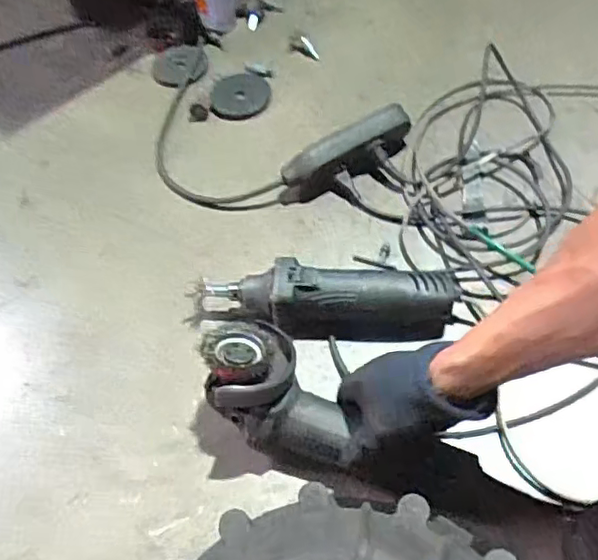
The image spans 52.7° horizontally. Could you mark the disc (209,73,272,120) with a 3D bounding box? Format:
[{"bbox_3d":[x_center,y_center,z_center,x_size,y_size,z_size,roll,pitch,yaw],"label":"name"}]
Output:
[{"bbox_3d":[-0.087,-0.276,0.897,0.087,0.015,0.090,1,61,-3],"label":"disc"}]

